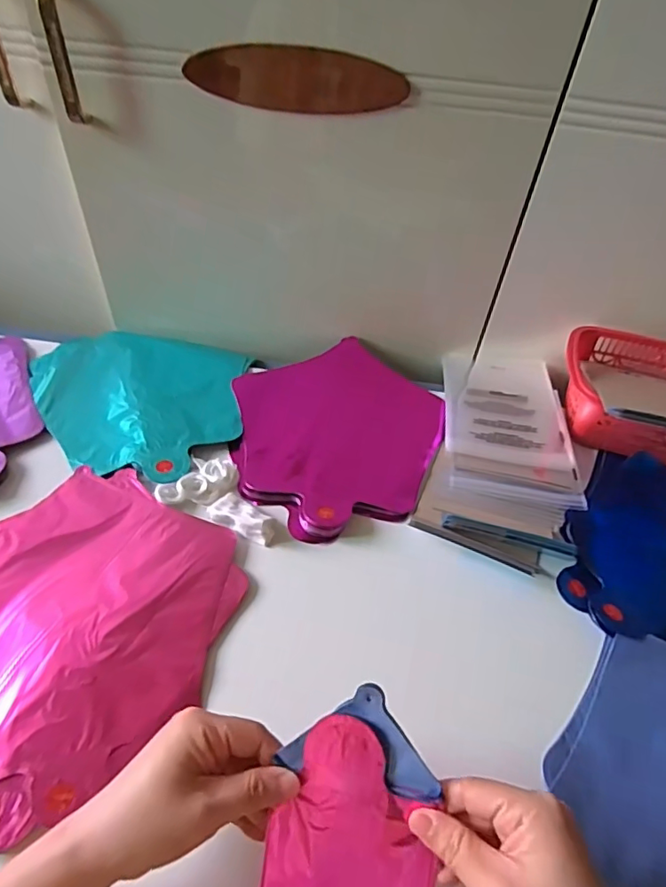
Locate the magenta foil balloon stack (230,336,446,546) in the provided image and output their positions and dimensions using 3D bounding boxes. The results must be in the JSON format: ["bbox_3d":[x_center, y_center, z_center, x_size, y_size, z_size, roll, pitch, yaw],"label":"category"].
[{"bbox_3d":[0.008,-0.018,0.553,0.218,0.015,0.234,-12,51,-16],"label":"magenta foil balloon stack"}]

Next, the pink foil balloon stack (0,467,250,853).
[{"bbox_3d":[-0.210,0.134,0.398,0.230,0.013,0.260,28,52,18],"label":"pink foil balloon stack"}]

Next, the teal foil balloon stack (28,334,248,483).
[{"bbox_3d":[-0.211,-0.048,0.567,0.225,0.022,0.212,5,48,-2],"label":"teal foil balloon stack"}]

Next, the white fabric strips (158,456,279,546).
[{"bbox_3d":[-0.096,0.042,0.483,0.111,0.016,0.062,19,49,11],"label":"white fabric strips"}]

